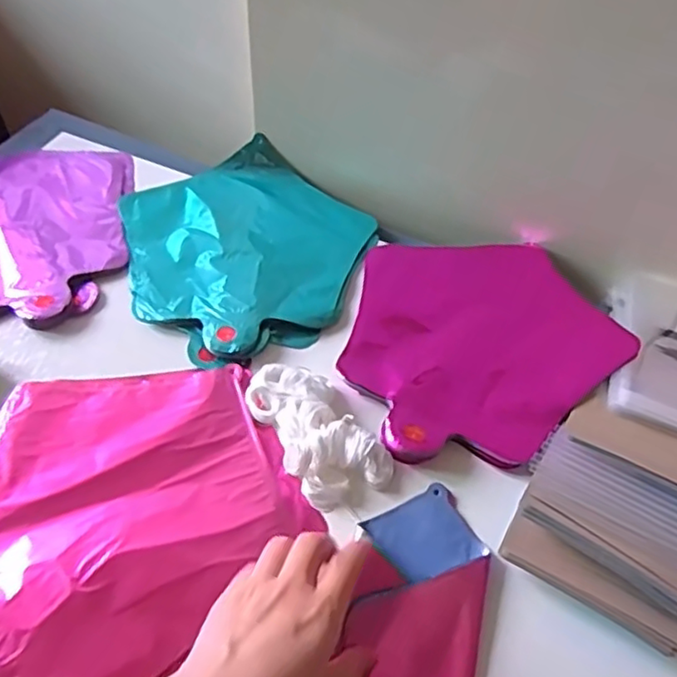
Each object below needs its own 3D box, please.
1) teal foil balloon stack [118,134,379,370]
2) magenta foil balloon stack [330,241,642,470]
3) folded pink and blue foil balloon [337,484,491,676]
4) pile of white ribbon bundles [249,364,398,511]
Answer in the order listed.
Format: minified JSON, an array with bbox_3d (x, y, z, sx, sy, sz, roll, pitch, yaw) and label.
[{"bbox_3d":[-0.081,-0.090,0.594,0.222,0.020,0.236,-22,57,-22],"label":"teal foil balloon stack"},{"bbox_3d":[0.109,-0.007,0.535,0.220,0.022,0.221,-19,55,-20],"label":"magenta foil balloon stack"},{"bbox_3d":[0.030,0.213,0.376,0.091,0.016,0.270,21,55,11],"label":"folded pink and blue foil balloon"},{"bbox_3d":[-0.019,0.060,0.468,0.063,0.023,0.124,-28,59,-25],"label":"pile of white ribbon bundles"}]

